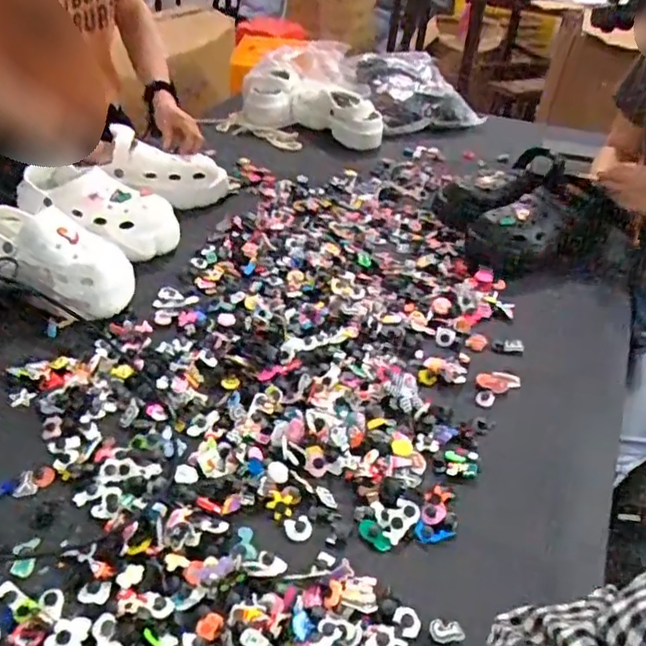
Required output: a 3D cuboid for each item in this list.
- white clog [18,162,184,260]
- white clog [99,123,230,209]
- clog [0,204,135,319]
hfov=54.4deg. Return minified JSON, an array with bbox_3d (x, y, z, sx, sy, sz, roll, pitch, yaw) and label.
[{"bbox_3d":[-0.349,-0.175,0.975,0.251,0.091,0.111,16,40,13],"label":"white clog"},{"bbox_3d":[-0.259,-0.250,1.049,0.210,0.078,0.076,17,35,-22],"label":"white clog"},{"bbox_3d":[-0.374,-0.088,0.850,0.247,0.098,0.103,18,41,15],"label":"clog"}]

